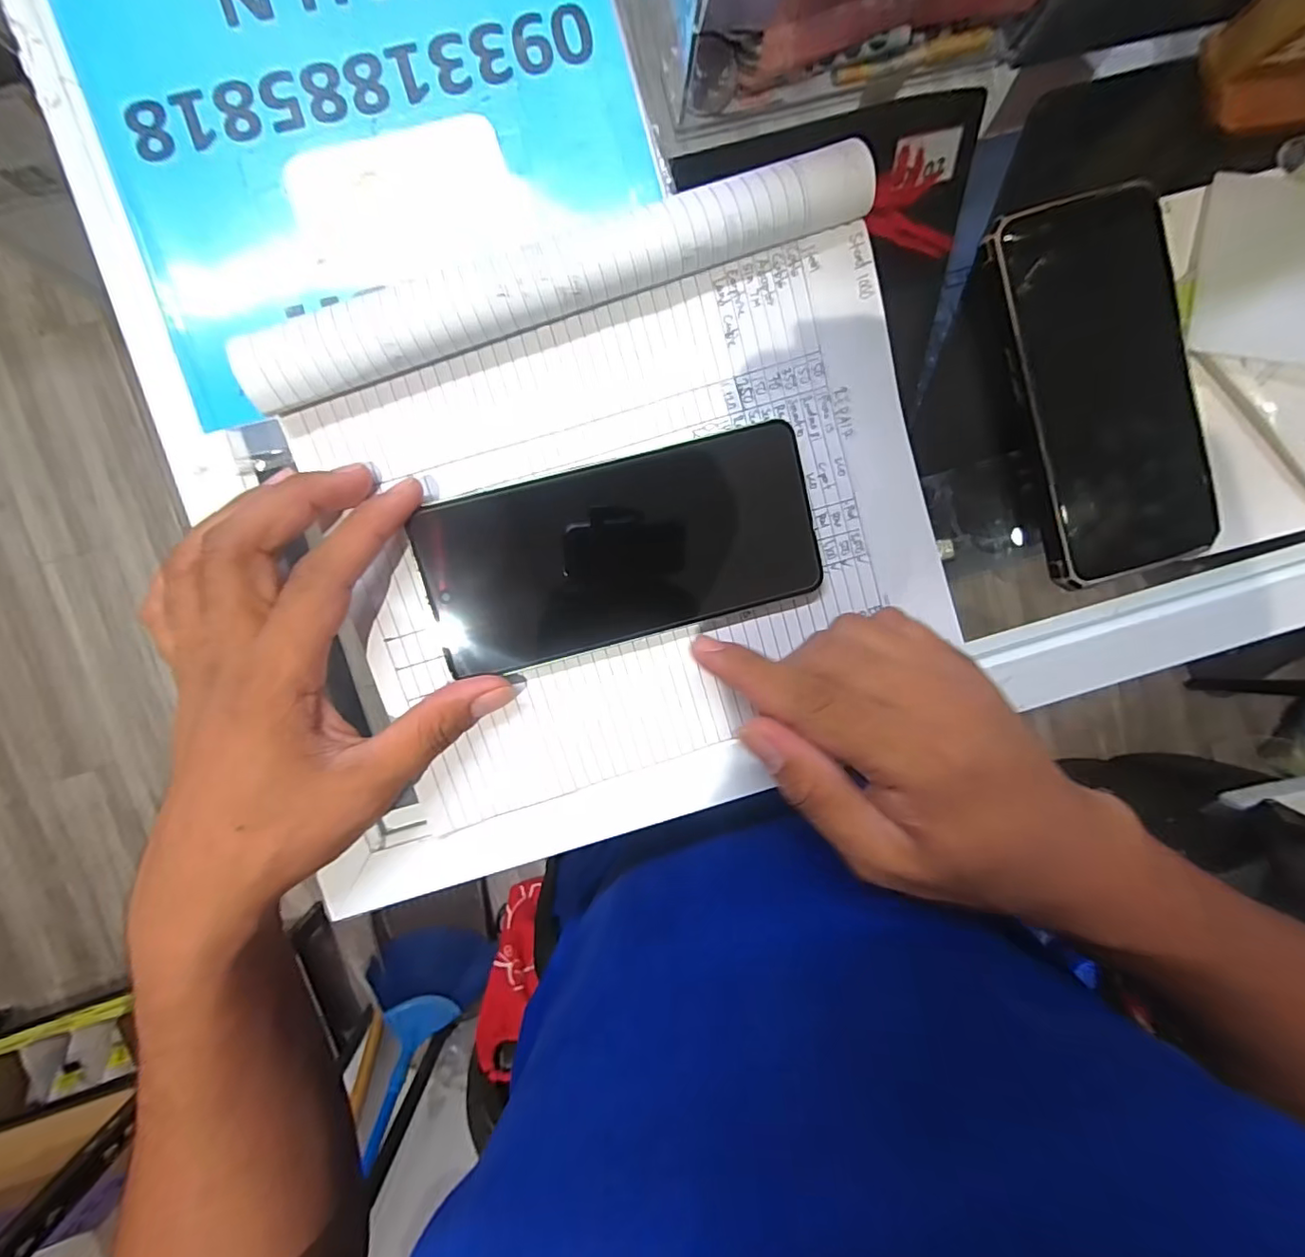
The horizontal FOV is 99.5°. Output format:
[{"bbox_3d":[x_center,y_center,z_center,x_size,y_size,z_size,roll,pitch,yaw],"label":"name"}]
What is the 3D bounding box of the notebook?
[{"bbox_3d":[-0.005,-0.044,0.229,0.249,0.032,0.212,-20,94,-2],"label":"notebook"}]

